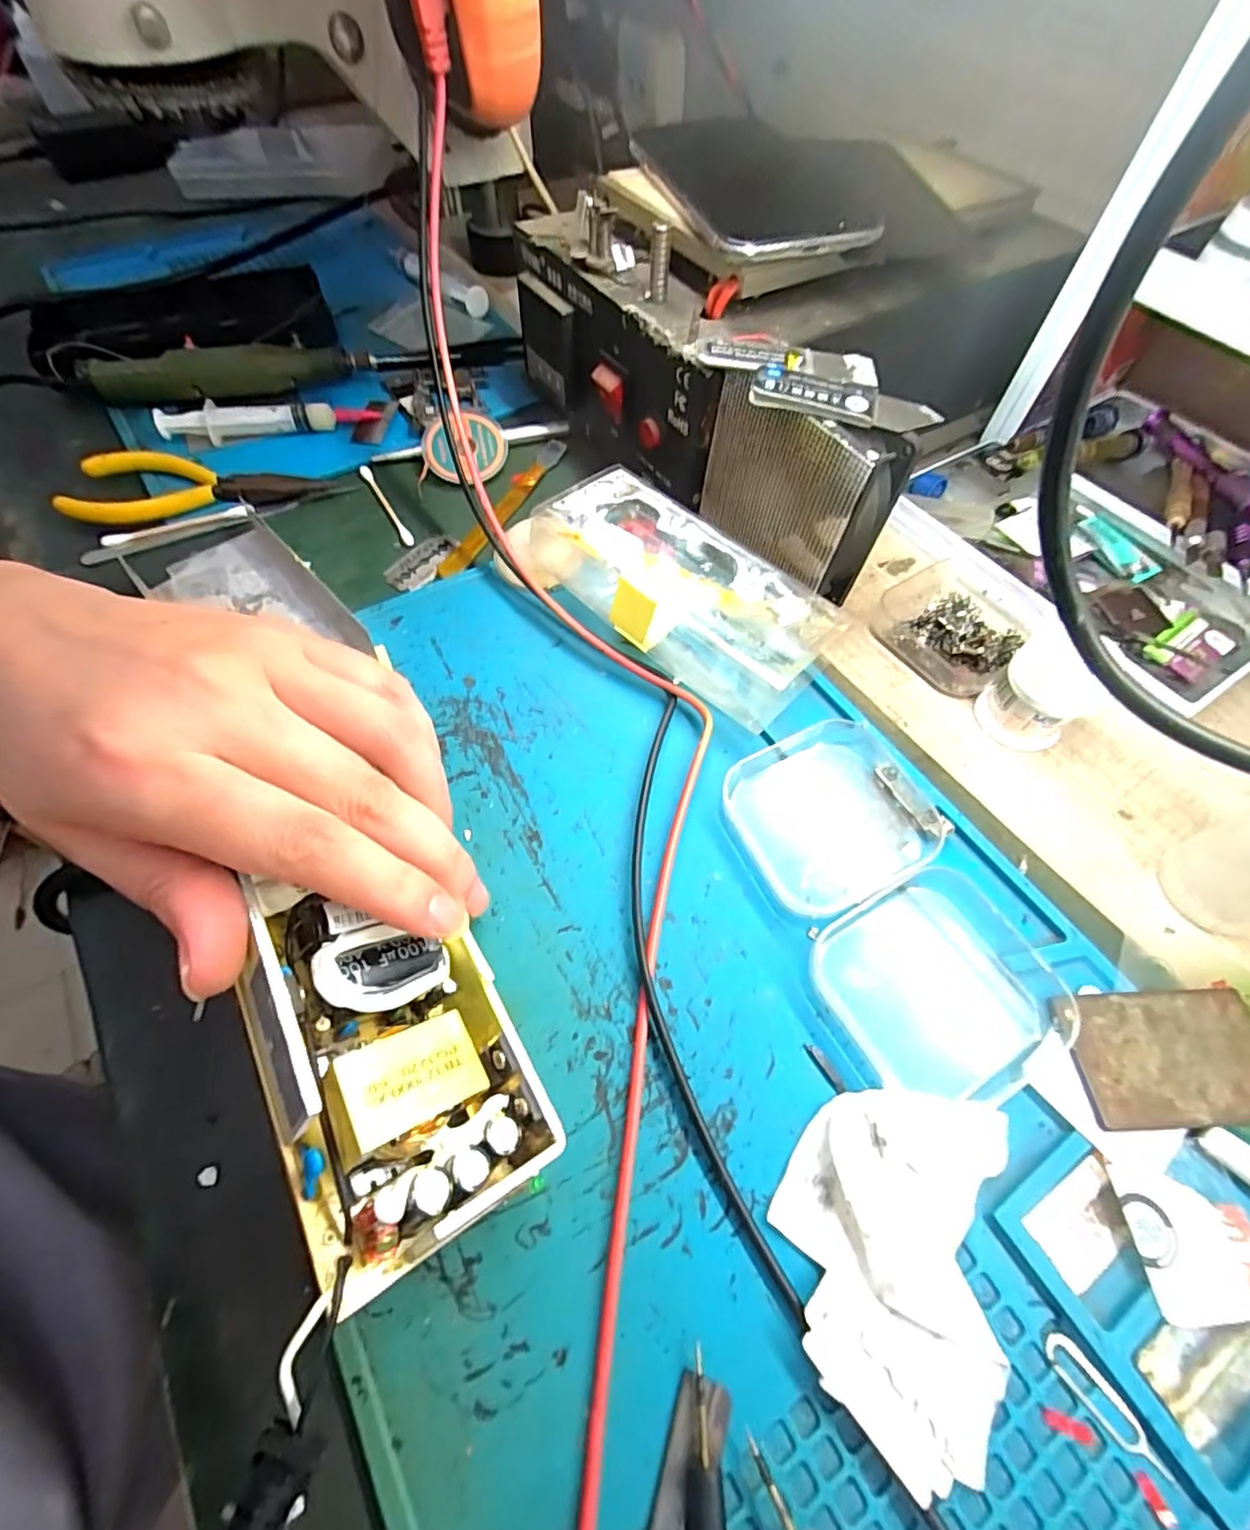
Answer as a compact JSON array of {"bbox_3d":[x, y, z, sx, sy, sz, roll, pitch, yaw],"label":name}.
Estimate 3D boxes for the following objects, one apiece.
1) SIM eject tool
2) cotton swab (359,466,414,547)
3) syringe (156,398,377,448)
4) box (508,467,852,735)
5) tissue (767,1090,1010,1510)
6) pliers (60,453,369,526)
[{"bbox_3d":[0.119,0.158,0.142,0.008,0.004,0.032,-33,65,-18],"label":"SIM eject tool"},{"bbox_3d":[-0.129,-0.141,0.314,0.006,0.007,0.067,-29,64,-16],"label":"cotton swab"},{"bbox_3d":[-0.205,-0.199,0.337,0.117,0.019,0.011,-12,60,-8],"label":"syringe"},{"bbox_3d":[0.015,-0.081,0.259,0.153,0.040,0.059,38,66,20],"label":"box"},{"bbox_3d":[0.071,0.128,0.156,0.055,0.009,0.080,19,61,10],"label":"tissue"},{"bbox_3d":[-0.223,-0.148,0.312,0.135,0.017,0.045,-4,60,-3],"label":"pliers"}]

